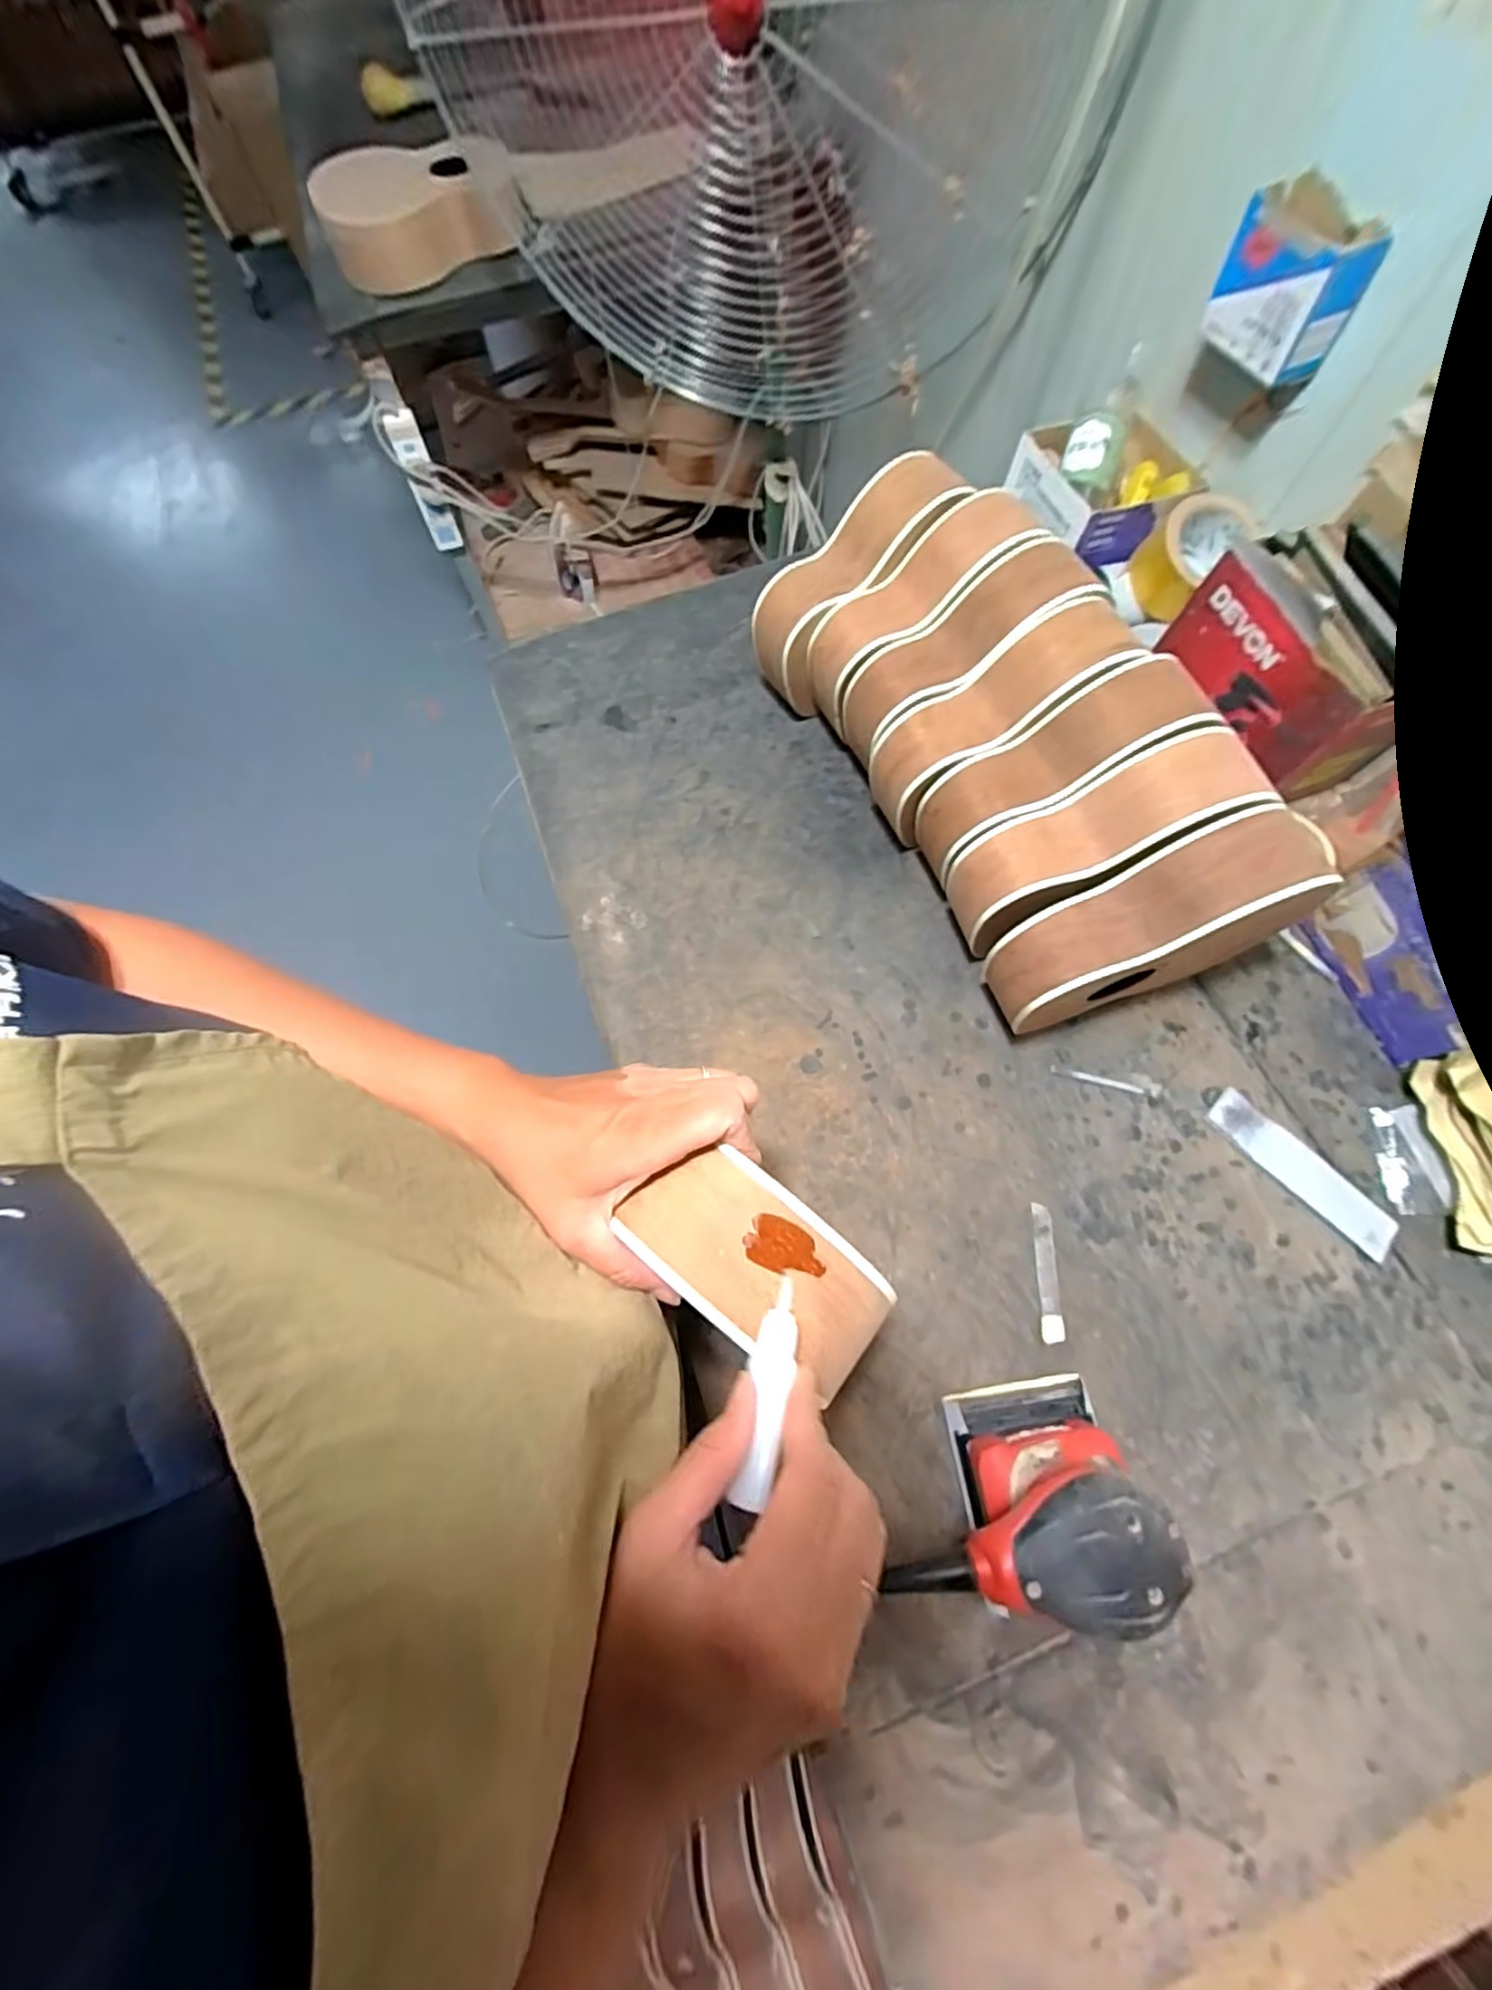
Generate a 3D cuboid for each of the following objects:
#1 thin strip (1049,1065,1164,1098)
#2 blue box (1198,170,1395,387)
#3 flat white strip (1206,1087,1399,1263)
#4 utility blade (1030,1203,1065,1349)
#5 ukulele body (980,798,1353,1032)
[{"bbox_3d":[0.312,0.074,0.579,0.091,0.006,0.011,14,71,7],"label":"thin strip"},{"bbox_3d":[0.460,-0.602,0.570,0.057,0.087,0.110,-21,70,-6],"label":"blue box"},{"bbox_3d":[0.451,0.142,0.544,0.043,0.007,0.150,-42,72,-11],"label":"flat white strip"},{"bbox_3d":[0.240,0.220,0.531,0.017,0.004,0.100,3,70,3],"label":"utility blade"},{"bbox_3d":[0.331,-0.053,0.529,0.283,0.181,0.087,-24,71,-7],"label":"ukulele body"}]

